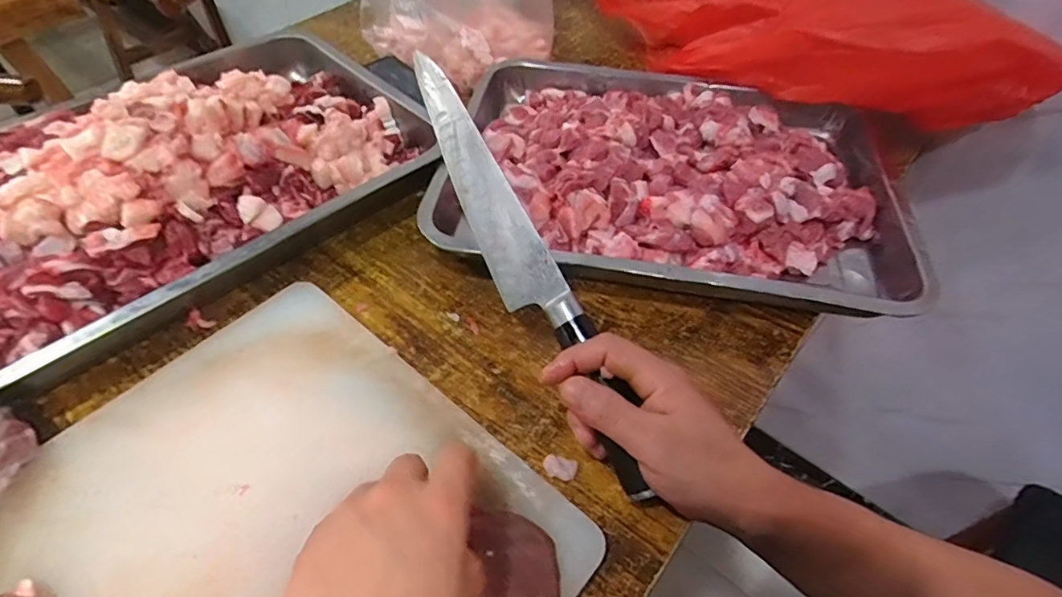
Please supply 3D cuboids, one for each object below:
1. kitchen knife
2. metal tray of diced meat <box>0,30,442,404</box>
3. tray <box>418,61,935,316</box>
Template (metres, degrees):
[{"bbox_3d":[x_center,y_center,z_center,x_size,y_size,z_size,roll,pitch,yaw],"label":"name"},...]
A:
[{"bbox_3d":[-0.007,-0.029,0.352,0.034,0.030,0.320,-22,73,-18],"label":"kitchen knife"},{"bbox_3d":[-0.291,-0.115,0.438,0.298,0.086,0.403,29,56,19],"label":"metal tray of diced meat"},{"bbox_3d":[0.126,-0.117,0.483,0.383,0.059,0.283,9,52,5],"label":"tray"}]

